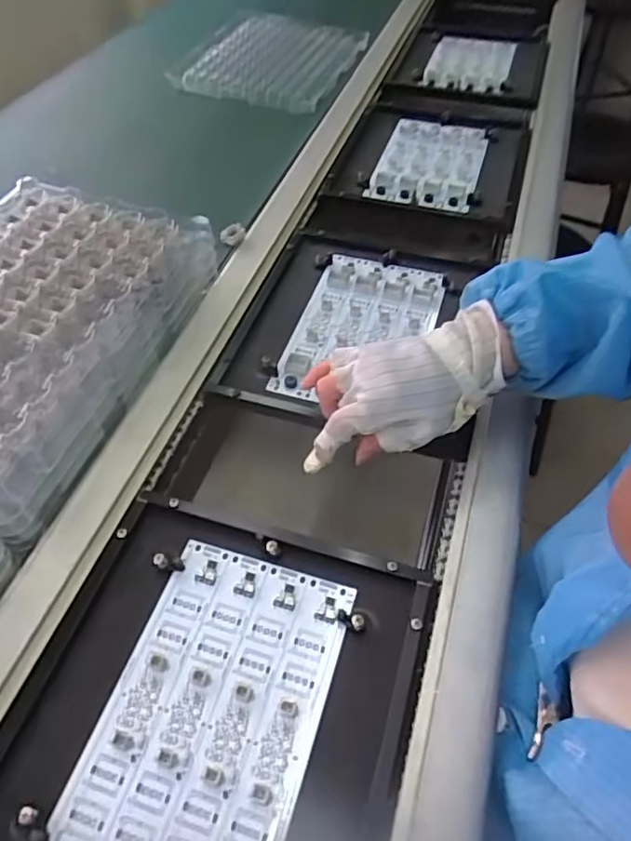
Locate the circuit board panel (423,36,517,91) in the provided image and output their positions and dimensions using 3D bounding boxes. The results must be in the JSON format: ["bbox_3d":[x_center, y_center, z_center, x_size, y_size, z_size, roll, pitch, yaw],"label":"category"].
[{"bbox_3d":[0.273,-0.633,1.027,0.137,0.024,0.246,12,53,10],"label":"circuit board panel"}]

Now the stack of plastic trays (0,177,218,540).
[{"bbox_3d":[-0.256,-0.074,0.524,0.219,0.079,0.338,14,54,12],"label":"stack of plastic trays"}]

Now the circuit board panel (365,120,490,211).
[{"bbox_3d":[0.158,-0.354,0.796,0.131,0.014,0.219,14,54,12],"label":"circuit board panel"}]

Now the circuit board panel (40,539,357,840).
[{"bbox_3d":[-0.066,0.183,0.369,0.128,0.004,0.208,14,54,12],"label":"circuit board panel"}]

